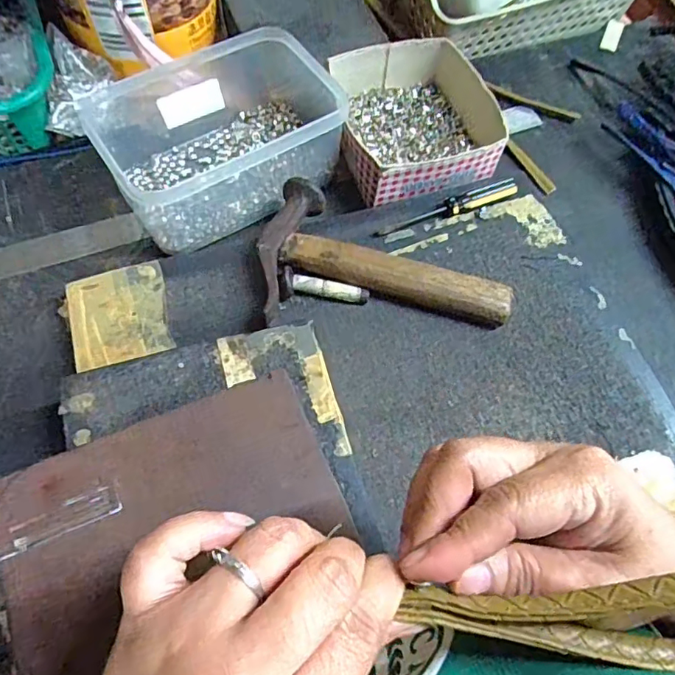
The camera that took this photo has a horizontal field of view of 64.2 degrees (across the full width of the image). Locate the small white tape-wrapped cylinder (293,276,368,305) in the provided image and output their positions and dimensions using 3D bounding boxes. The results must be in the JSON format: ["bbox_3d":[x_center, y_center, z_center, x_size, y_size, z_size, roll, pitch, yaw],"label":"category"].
[{"bbox_3d":[-0.005,-0.036,0.418,0.059,0.016,0.013,10,64,1],"label":"small white tape-wrapped cylinder"}]

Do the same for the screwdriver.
[{"bbox_3d":[0.092,-0.111,0.457,0.133,0.019,0.014,-17,67,-12],"label":"screwdriver"}]

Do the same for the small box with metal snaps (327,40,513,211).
[{"bbox_3d":[0.069,-0.197,0.494,0.128,0.058,0.142,-16,67,-11],"label":"small box with metal snaps"}]

